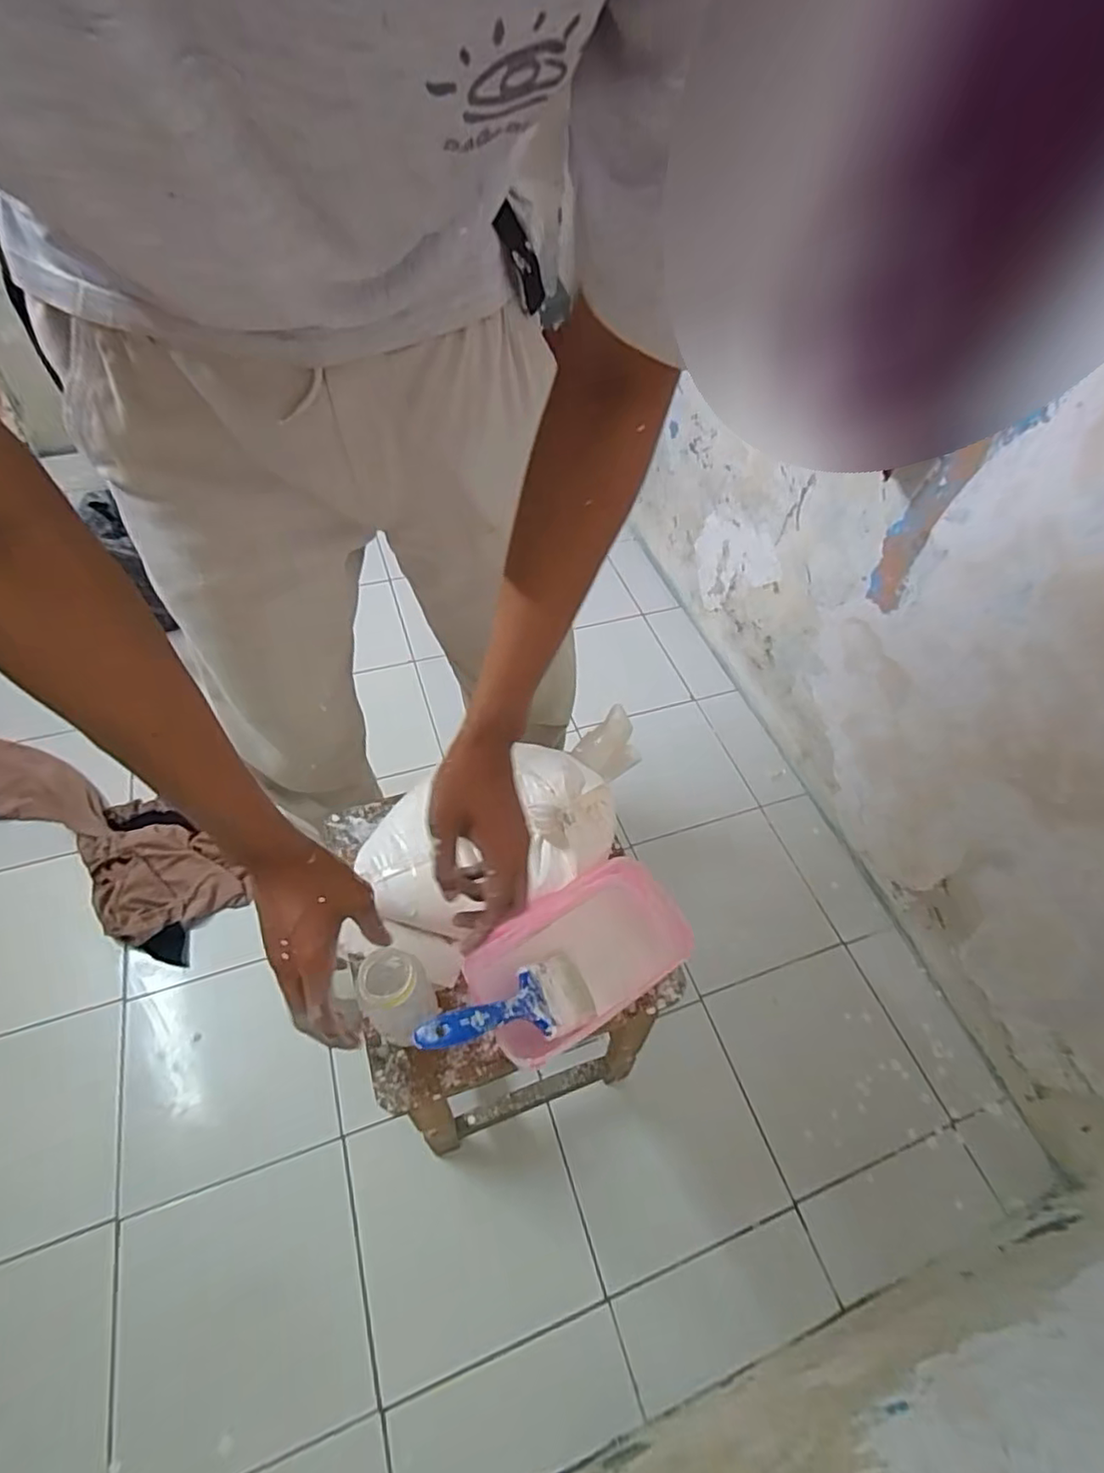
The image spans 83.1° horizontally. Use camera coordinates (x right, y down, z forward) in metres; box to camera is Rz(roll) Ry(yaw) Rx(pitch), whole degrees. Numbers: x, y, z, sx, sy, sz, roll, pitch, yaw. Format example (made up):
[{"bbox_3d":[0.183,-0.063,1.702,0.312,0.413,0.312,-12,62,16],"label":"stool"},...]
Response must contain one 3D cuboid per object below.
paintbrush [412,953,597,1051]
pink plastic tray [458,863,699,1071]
[{"bbox_3d":[-0.033,0.220,0.503,0.185,0.011,0.061,6,44,-49],"label":"paintbrush"},{"bbox_3d":[0.022,0.200,0.563,0.186,0.066,0.114,-27,61,-23],"label":"pink plastic tray"}]

